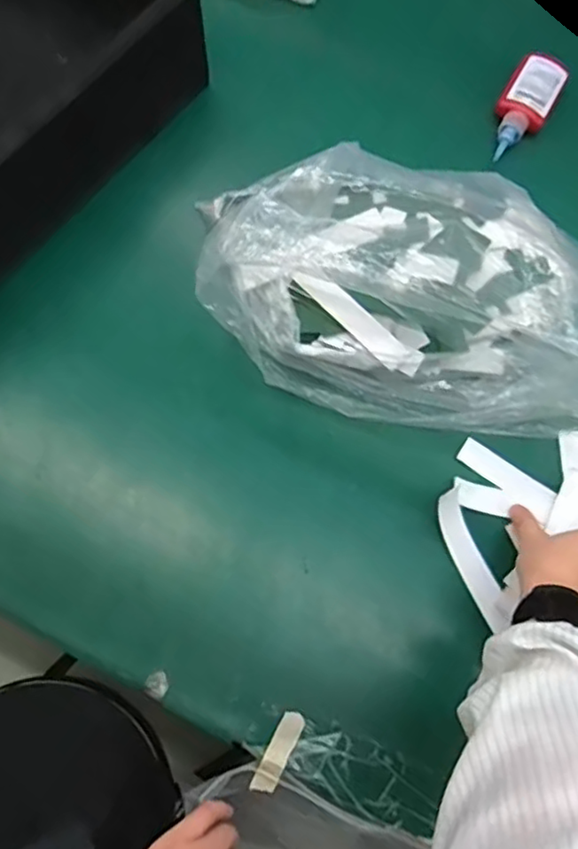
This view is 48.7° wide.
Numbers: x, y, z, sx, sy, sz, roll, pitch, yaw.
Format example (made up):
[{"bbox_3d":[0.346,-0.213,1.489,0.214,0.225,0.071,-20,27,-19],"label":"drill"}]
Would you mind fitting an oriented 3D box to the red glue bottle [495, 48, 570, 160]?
[{"bbox_3d":[0.264,-0.356,0.712,0.055,0.028,0.136,32,74,8],"label":"red glue bottle"}]

